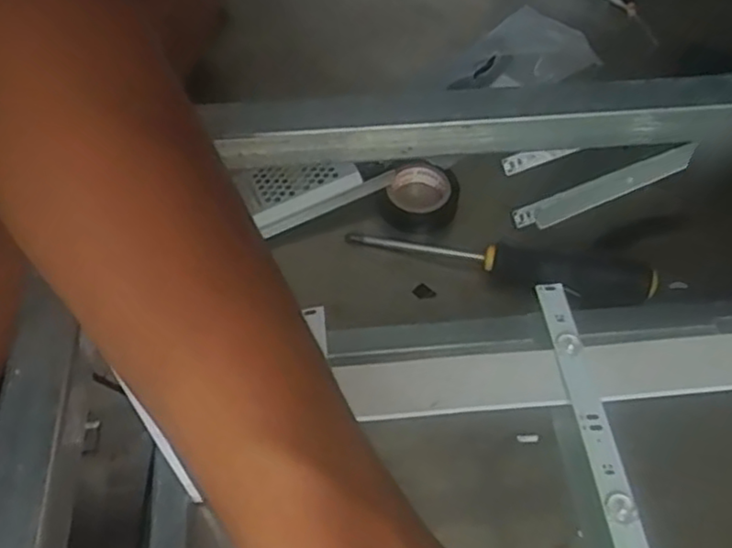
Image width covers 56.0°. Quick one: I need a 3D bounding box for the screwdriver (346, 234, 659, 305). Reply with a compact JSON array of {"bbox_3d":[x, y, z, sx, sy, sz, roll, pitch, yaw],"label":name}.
[{"bbox_3d":[0.087,-0.005,0.469,0.204,0.027,0.026,13,56,7],"label":"screwdriver"}]

